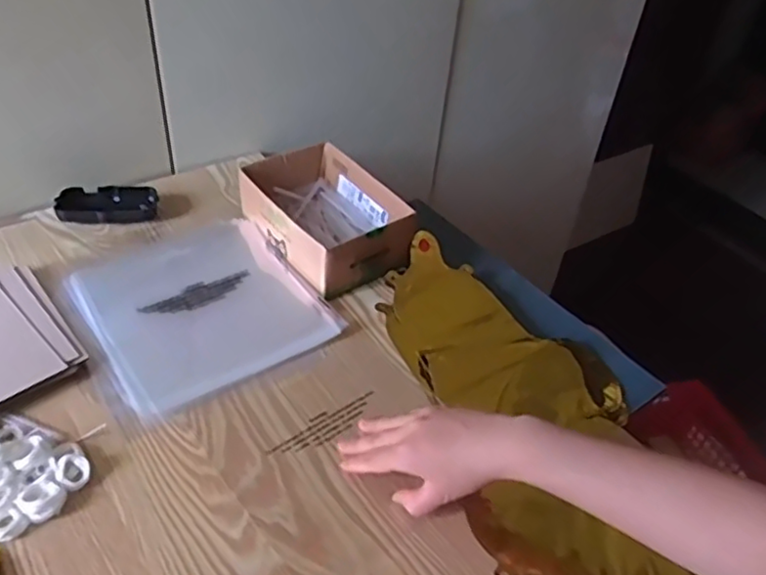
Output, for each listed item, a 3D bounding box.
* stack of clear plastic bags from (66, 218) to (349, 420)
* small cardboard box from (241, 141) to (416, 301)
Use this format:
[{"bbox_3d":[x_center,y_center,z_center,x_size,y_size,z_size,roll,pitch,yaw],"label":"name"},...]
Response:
[{"bbox_3d":[-0.187,0.009,0.676,0.209,0.010,0.229,-23,49,-29],"label":"stack of clear plastic bags"},{"bbox_3d":[-0.066,-0.079,0.745,0.128,0.066,0.189,-24,50,-30],"label":"small cardboard box"}]

